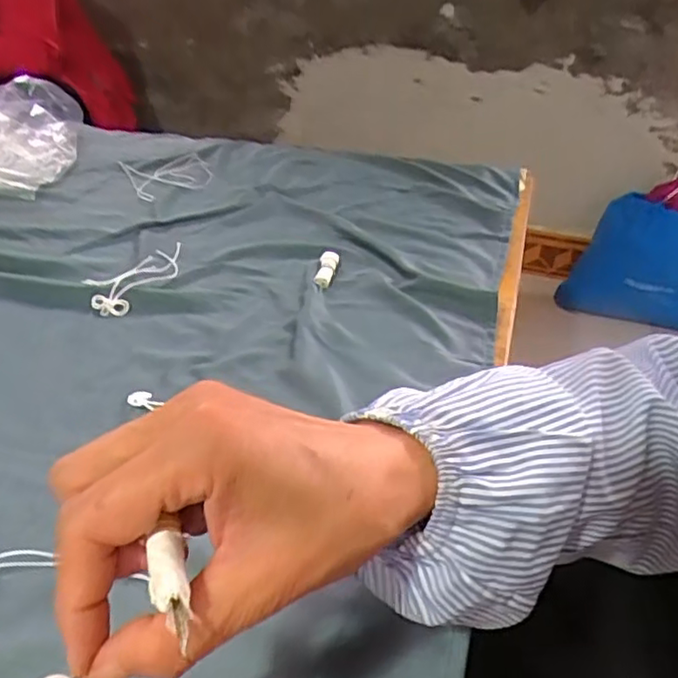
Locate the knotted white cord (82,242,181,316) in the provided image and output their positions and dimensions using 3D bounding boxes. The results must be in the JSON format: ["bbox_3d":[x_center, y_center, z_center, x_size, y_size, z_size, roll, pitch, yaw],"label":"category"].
[{"bbox_3d":[-0.215,-0.071,0.666,0.069,0.010,0.141,15,36,19],"label":"knotted white cord"}]

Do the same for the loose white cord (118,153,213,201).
[{"bbox_3d":[-0.246,-0.242,0.911,0.113,0.015,0.140,-14,37,-22],"label":"loose white cord"}]

